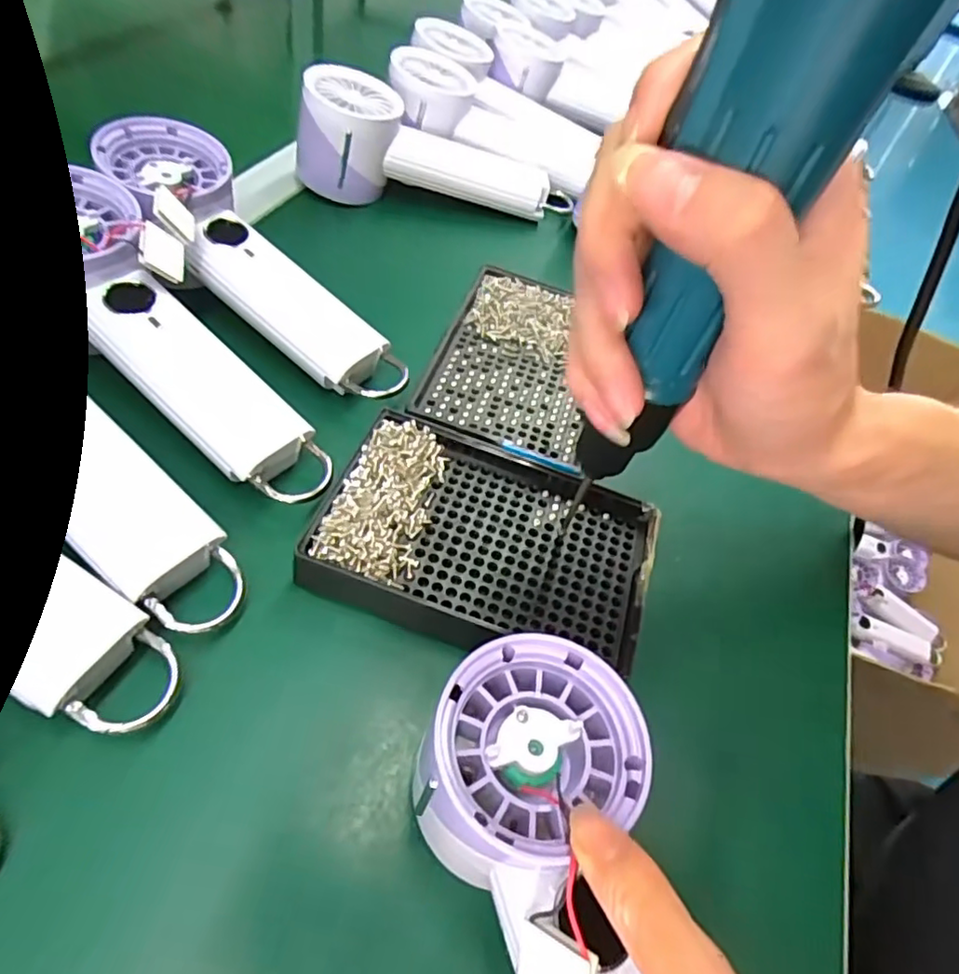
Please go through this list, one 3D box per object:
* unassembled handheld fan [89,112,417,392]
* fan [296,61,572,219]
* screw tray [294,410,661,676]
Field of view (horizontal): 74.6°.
[{"bbox_3d":[-0.116,-0.118,0.311,0.195,0.033,0.054,47,62,5],"label":"unassembled handheld fan"},{"bbox_3d":[-0.029,-0.223,0.438,0.188,0.064,0.055,8,52,-20],"label":"fan"},{"bbox_3d":[0.005,0.019,0.263,0.134,0.021,0.091,17,51,0],"label":"screw tray"}]

